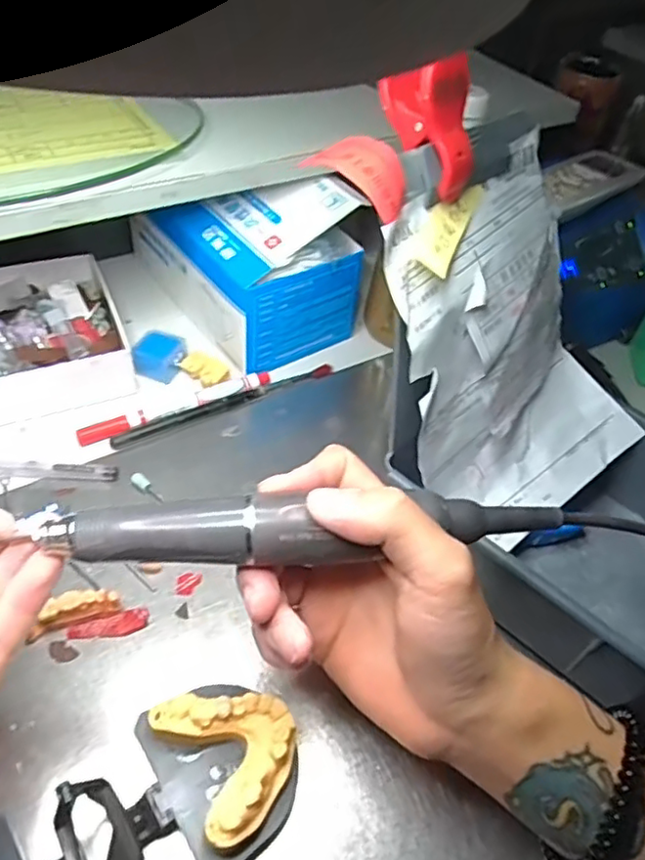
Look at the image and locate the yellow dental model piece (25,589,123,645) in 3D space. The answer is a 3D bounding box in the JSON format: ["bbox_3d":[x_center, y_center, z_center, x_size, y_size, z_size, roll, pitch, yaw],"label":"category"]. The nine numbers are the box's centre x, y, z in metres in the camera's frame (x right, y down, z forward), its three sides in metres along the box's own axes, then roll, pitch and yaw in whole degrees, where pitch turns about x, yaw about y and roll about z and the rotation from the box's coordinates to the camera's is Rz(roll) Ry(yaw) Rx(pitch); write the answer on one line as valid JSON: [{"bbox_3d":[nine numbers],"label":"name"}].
[{"bbox_3d":[-0.127,0.091,0.319,0.045,0.015,0.013,-14,50,-20],"label":"yellow dental model piece"}]

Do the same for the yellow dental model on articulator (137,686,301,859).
[{"bbox_3d":[-0.039,0.142,0.270,0.059,0.035,0.070,-24,54,-26],"label":"yellow dental model on articulator"}]

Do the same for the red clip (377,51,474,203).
[{"bbox_3d":[0.050,-0.133,0.279,0.027,0.055,0.026,-41,43,-20],"label":"red clip"}]

